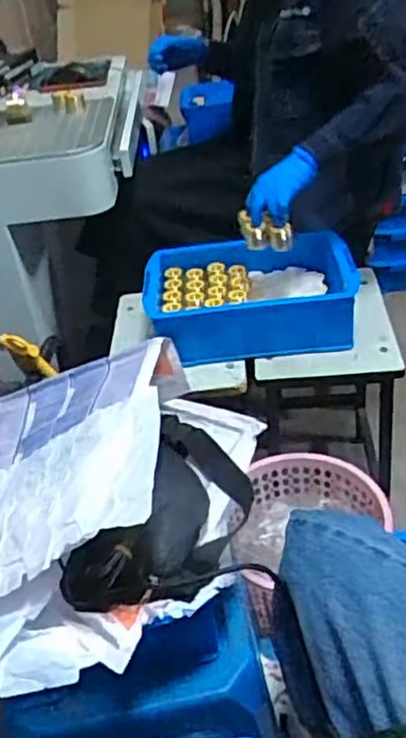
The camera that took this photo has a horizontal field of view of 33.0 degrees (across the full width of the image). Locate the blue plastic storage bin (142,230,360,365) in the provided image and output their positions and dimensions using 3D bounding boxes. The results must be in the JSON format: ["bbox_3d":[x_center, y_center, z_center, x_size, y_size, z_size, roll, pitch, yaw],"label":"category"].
[{"bbox_3d":[0.084,-0.129,1.220,0.367,0.108,0.224,-5,36,4],"label":"blue plastic storage bin"}]

